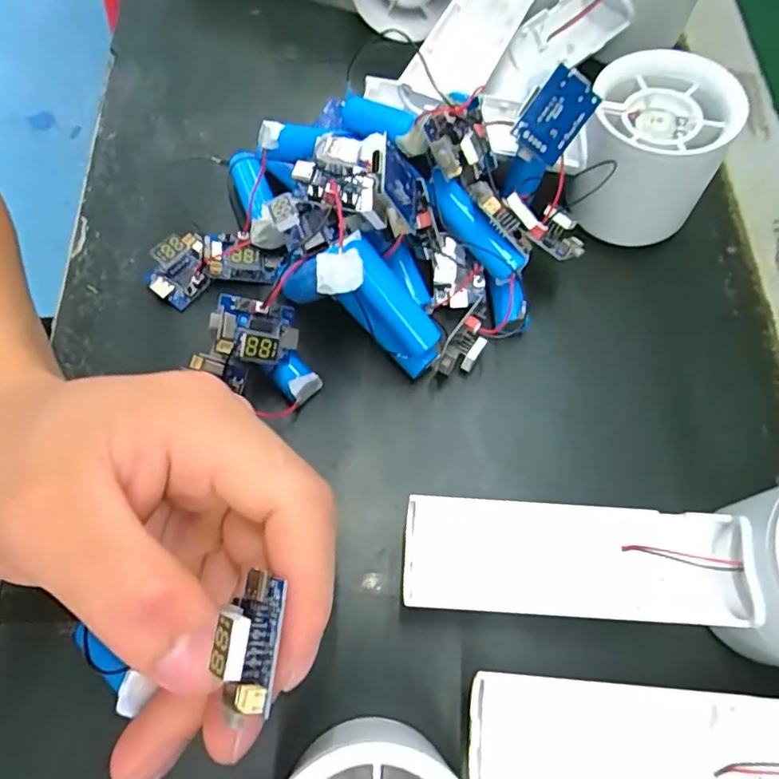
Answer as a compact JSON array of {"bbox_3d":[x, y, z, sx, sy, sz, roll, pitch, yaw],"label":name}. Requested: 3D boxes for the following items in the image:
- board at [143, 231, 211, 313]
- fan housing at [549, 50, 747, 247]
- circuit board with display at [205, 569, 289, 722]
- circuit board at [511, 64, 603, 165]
[{"bbox_3d":[-0.088,-0.052,0.244,0.023,0.015,0.028,32,70,10],"label":"board"},{"bbox_3d":[0.105,-0.097,0.248,0.059,0.061,0.061,29,69,9],"label":"fan housing"},{"bbox_3d":[-0.032,0.056,0.129,0.013,0.011,0.027,6,68,-1],"label":"circuit board with display"},{"bbox_3d":[0.060,-0.100,0.216,0.022,0.006,0.031,33,113,-13],"label":"circuit board"}]

